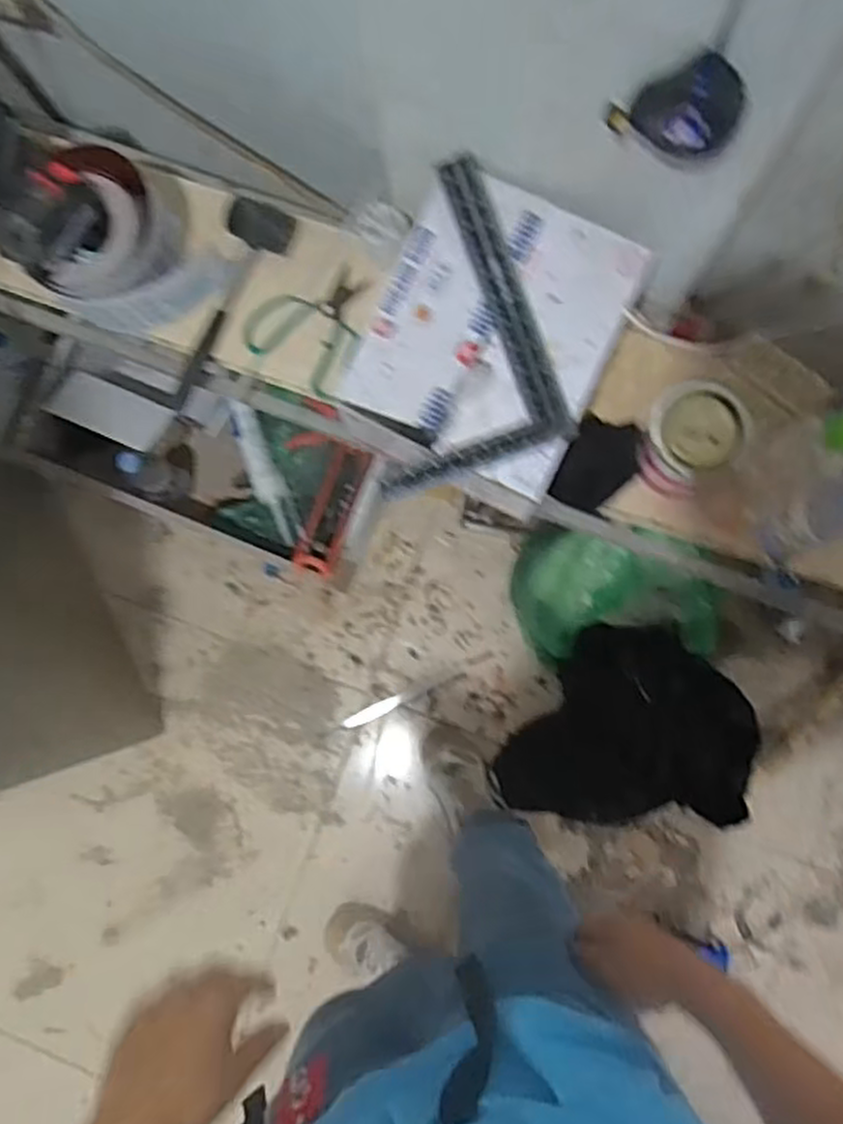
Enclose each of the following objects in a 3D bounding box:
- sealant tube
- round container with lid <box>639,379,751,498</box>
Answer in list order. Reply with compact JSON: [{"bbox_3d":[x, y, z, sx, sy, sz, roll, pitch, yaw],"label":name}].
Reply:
[{"bbox_3d":[-0.280,-0.153,1.369,0.057,0.040,0.305,-25,82,1],"label":"sealant tube"},{"bbox_3d":[0.281,-0.132,0.801,0.097,0.089,0.092,0,84,5],"label":"round container with lid"}]

